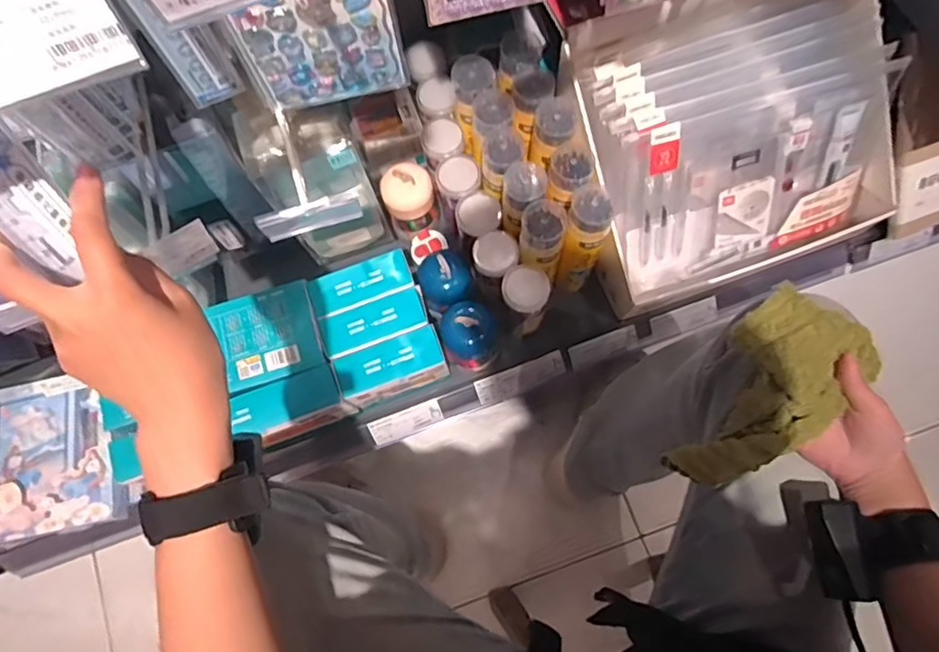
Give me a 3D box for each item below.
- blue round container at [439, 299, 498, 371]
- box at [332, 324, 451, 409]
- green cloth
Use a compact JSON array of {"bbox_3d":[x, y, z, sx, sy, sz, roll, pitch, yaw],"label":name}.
[{"bbox_3d":[0.000,0.010,0.687,0.066,0.103,0.069,0,76,0],"label":"blue round container"},{"bbox_3d":[-0.089,0.052,0.682,0.121,0.085,0.056,-20,77,-5],"label":"box"},{"bbox_3d":[0.232,0.060,0.434,0.097,0.050,0.168,33,97,8],"label":"green cloth"}]

